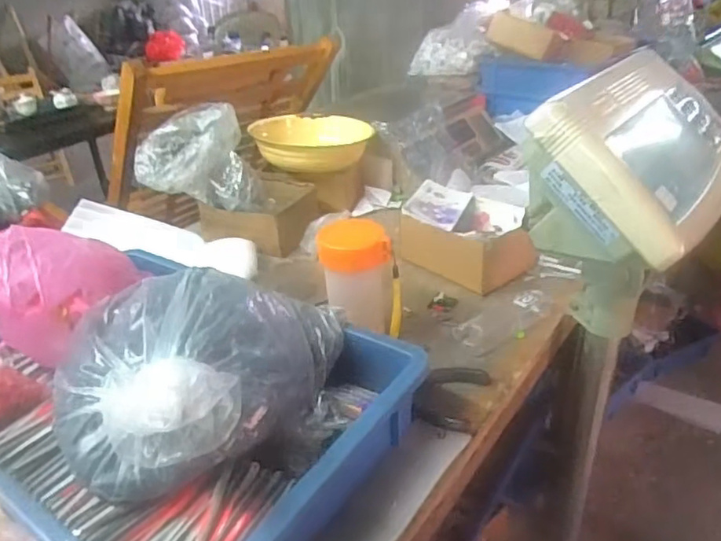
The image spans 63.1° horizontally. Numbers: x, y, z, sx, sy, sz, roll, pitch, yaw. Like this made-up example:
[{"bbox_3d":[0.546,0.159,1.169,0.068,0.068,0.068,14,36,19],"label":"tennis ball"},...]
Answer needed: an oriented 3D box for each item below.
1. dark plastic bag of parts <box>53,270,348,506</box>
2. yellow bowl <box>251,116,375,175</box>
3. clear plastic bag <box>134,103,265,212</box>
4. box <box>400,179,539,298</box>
[{"bbox_3d":[-0.124,0.081,0.457,0.188,0.106,0.186,0,30,6],"label":"dark plastic bag of parts"},{"bbox_3d":[-0.077,-0.217,0.978,0.189,0.068,0.155,-3,29,0],"label":"yellow bowl"},{"bbox_3d":[-0.235,-0.152,0.834,0.153,0.121,0.140,-14,31,-17],"label":"clear plastic bag"},{"bbox_3d":[0.143,-0.050,0.788,0.124,0.079,0.159,-24,36,-32],"label":"box"}]

